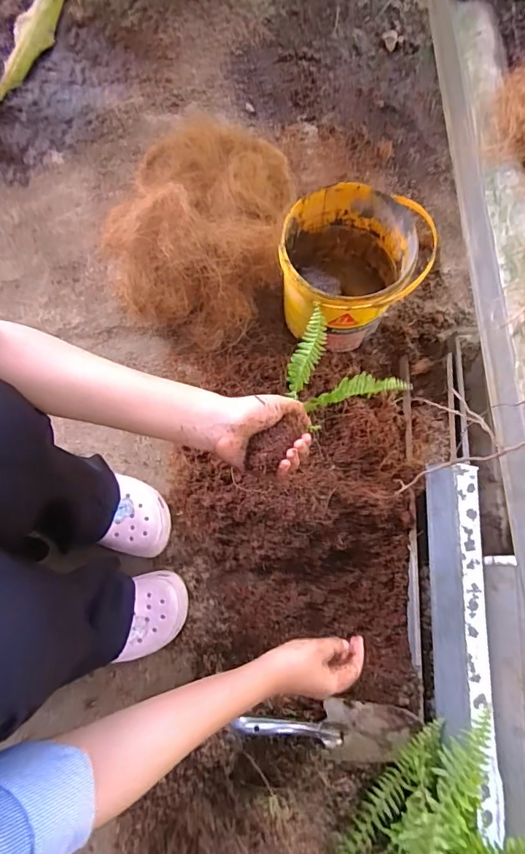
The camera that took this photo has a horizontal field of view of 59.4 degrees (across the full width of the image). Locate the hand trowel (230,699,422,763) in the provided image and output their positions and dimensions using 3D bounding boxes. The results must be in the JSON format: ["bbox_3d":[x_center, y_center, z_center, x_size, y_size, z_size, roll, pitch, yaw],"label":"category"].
[{"bbox_3d":[0.088,0.395,0.604,0.230,0.026,0.067,5,77,2],"label":"hand trowel"}]

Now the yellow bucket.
[{"bbox_3d":[0.118,-0.232,0.693,0.177,0.163,0.190,0,76,0],"label":"yellow bucket"}]

